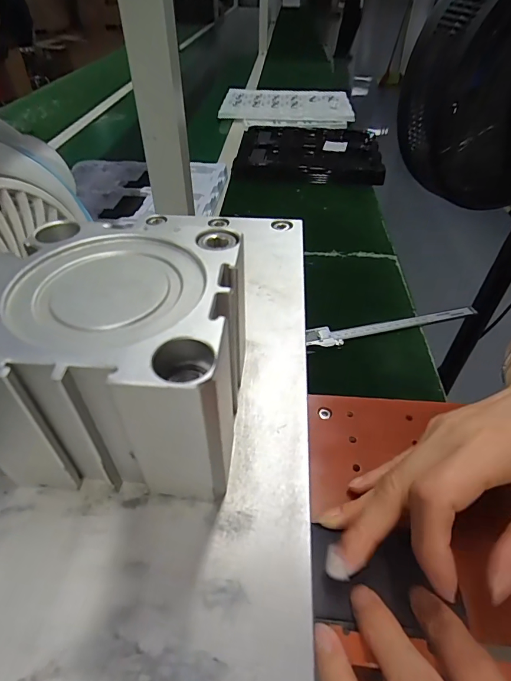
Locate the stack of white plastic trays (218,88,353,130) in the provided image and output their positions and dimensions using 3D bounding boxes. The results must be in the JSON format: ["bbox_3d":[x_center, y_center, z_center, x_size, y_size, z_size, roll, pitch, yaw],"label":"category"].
[{"bbox_3d":[0.092,-0.702,1.189,0.378,0.039,0.336,5,43,4],"label":"stack of white plastic trays"}]

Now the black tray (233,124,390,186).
[{"bbox_3d":[0.126,-0.446,0.938,0.314,0.040,0.339,4,43,4],"label":"black tray"}]

